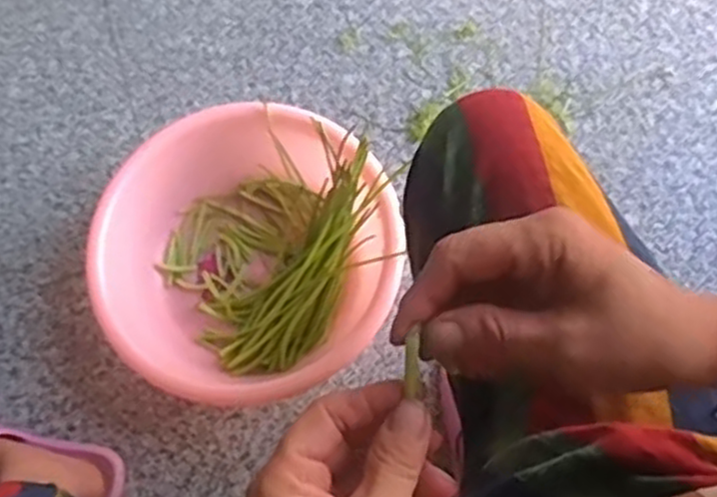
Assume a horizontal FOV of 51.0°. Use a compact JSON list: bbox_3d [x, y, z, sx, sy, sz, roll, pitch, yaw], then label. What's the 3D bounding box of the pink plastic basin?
[{"bbox_3d":[-0.126,-0.010,0.833,0.310,0.106,0.282,-1,70,2],"label":"pink plastic basin"}]

